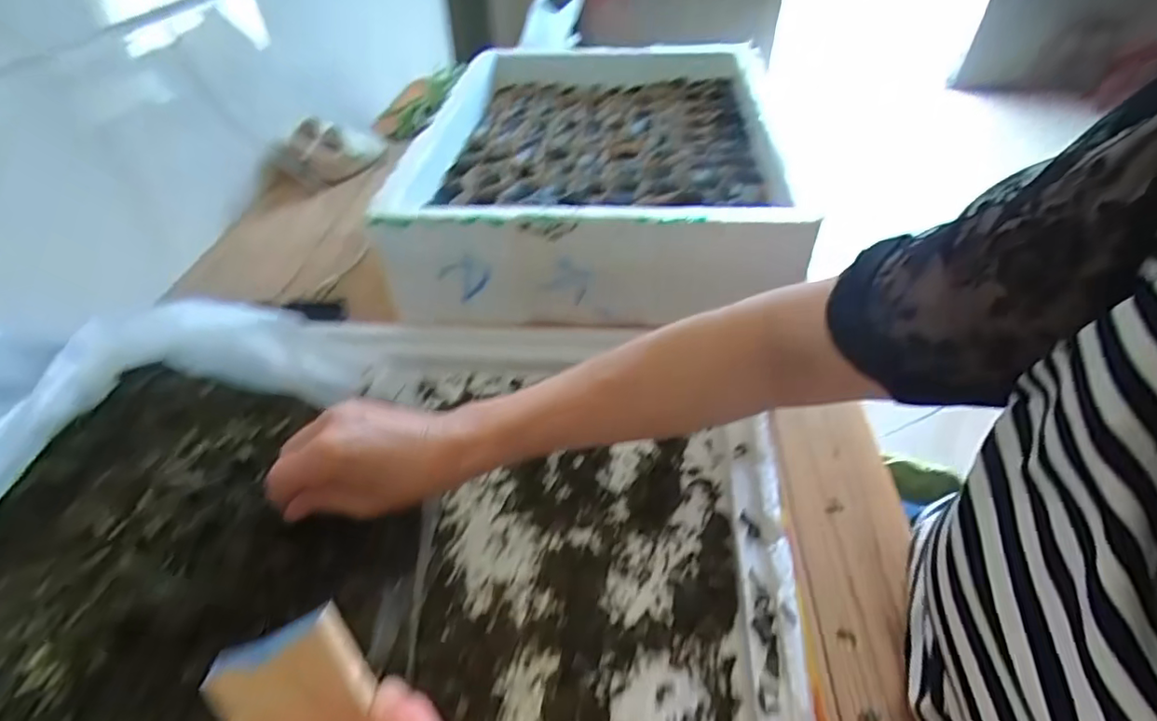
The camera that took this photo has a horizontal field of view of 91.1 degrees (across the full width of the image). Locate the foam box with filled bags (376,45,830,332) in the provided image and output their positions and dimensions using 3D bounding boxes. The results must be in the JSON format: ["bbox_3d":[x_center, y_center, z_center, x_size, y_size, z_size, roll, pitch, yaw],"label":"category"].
[{"bbox_3d":[0.017,-0.234,0.655,0.348,0.116,0.497,0,44,3],"label":"foam box with filled bags"}]

